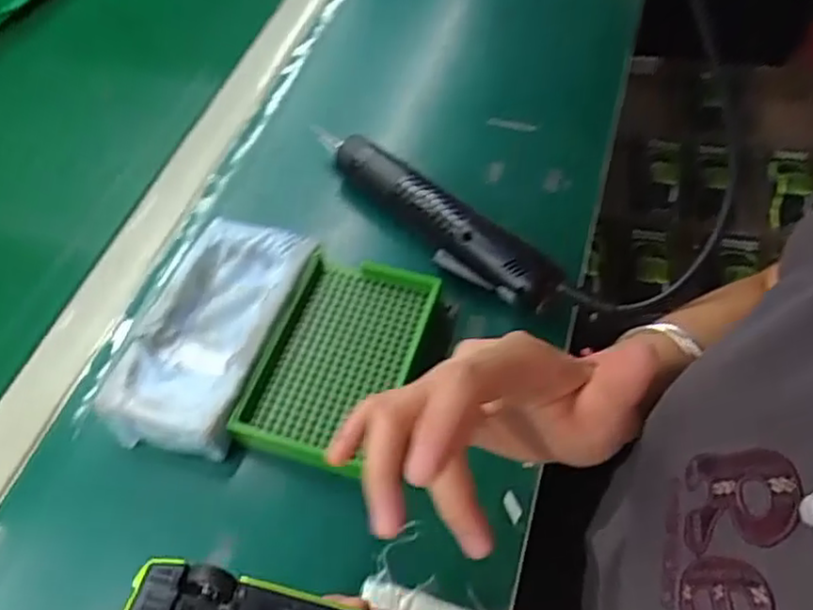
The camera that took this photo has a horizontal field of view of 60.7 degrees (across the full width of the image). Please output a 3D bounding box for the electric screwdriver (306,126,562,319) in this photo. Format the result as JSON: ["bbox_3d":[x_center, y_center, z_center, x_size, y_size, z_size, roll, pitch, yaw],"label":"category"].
[{"bbox_3d":[0.007,-0.071,0.494,0.231,0.033,0.041,37,64,25],"label":"electric screwdriver"}]

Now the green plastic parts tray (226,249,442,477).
[{"bbox_3d":[-0.045,0.031,0.439,0.089,0.017,0.138,15,57,13],"label":"green plastic parts tray"}]

